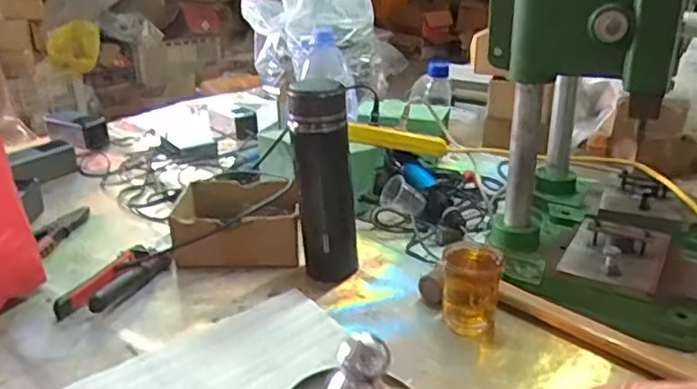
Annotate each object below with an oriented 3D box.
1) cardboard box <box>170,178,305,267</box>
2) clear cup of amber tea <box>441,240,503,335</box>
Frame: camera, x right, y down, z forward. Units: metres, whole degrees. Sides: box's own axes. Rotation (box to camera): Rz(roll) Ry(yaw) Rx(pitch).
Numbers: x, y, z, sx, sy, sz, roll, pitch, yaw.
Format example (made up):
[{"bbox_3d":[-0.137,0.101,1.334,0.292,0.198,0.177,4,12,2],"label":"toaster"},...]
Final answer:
[{"bbox_3d":[-0.142,0.039,0.804,0.156,0.071,0.127,-3,23,-5],"label":"cardboard box"},{"bbox_3d":[0.128,0.096,0.649,0.059,0.082,0.060,-1,23,0],"label":"clear cup of amber tea"}]

